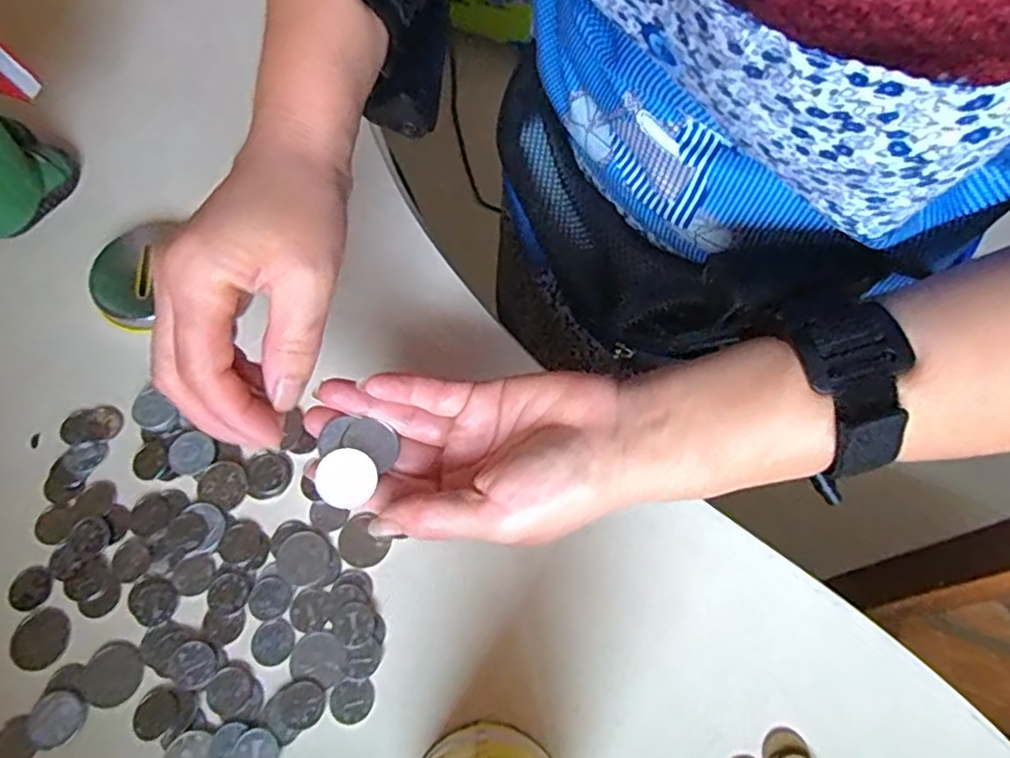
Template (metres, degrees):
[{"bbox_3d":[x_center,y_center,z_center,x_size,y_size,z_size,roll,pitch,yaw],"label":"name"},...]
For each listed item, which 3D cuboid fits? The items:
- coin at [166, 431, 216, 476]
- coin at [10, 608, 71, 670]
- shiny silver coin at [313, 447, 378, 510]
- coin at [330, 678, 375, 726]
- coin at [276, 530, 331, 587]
[{"bbox_3d":[-0.154,0.037,0.319,0.021,0.004,0.021,0,79,-2],"label":"coin"},{"bbox_3d":[-0.207,0.116,0.288,0.023,0.004,0.025,1,66,-2],"label":"coin"},{"bbox_3d":[-0.065,0.041,0.266,0.023,0.004,0.024,0,87,-8],"label":"shiny silver coin"},{"bbox_3d":[-0.067,0.141,0.282,0.018,0.004,0.017,8,66,1],"label":"coin"},{"bbox_3d":[-0.094,0.083,0.303,0.024,0.004,0.024,1,66,-2],"label":"coin"}]

